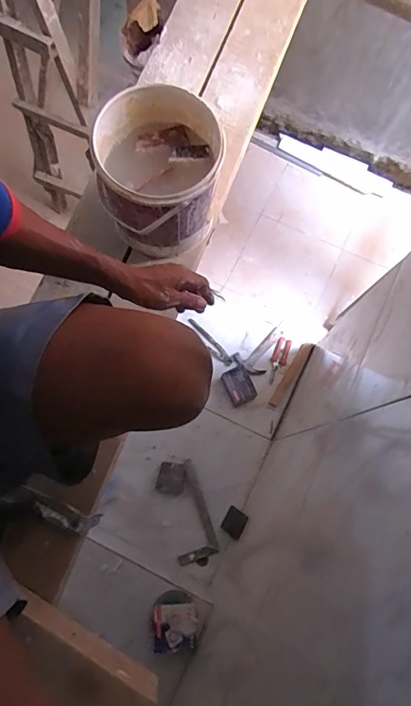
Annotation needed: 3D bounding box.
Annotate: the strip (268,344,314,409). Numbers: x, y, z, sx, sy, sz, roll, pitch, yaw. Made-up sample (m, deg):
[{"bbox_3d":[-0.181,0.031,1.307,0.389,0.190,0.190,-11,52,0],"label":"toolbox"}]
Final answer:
[{"bbox_3d":[0.297,0.074,1.488,0.034,0.021,0.255,32,77,6],"label":"strip"}]

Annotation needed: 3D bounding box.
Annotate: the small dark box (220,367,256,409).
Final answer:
[{"bbox_3d":[0.114,0.115,1.437,0.087,0.085,0.122,-29,78,-8],"label":"small dark box"}]

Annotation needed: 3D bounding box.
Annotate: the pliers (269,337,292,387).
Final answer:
[{"bbox_3d":[0.256,0.028,1.490,0.056,0.013,0.164,18,76,3],"label":"pliers"}]

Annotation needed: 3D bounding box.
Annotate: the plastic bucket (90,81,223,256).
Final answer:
[{"bbox_3d":[-0.067,-0.265,0.666,0.175,0.175,0.190,0,76,-1],"label":"plastic bucket"}]

